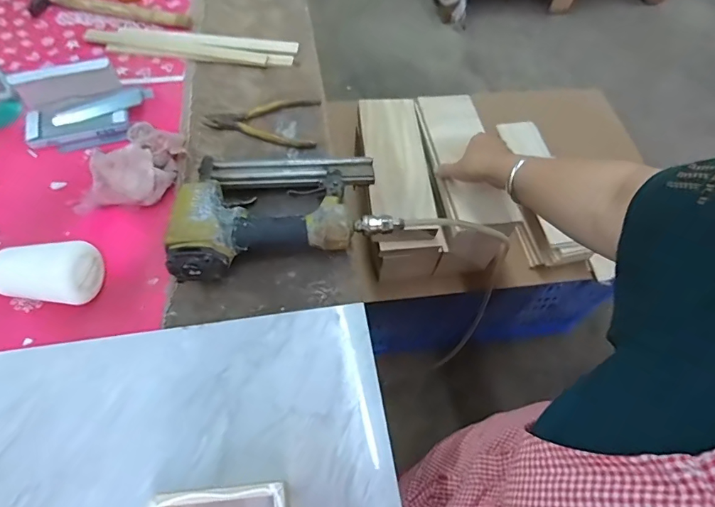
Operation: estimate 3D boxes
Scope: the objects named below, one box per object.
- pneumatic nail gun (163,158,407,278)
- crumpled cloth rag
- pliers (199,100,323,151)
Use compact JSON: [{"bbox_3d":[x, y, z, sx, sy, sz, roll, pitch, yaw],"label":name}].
[{"bbox_3d":[-0.090,-0.063,0.505,0.239,0.053,0.152,-10,61,-10],"label":"pneumatic nail gun"},{"bbox_3d":[-0.271,-0.113,0.531,0.092,0.040,0.140,18,60,6],"label":"crumpled cloth rag"},{"bbox_3d":[-0.128,-0.192,0.604,0.156,0.012,0.091,11,59,2],"label":"pliers"}]

